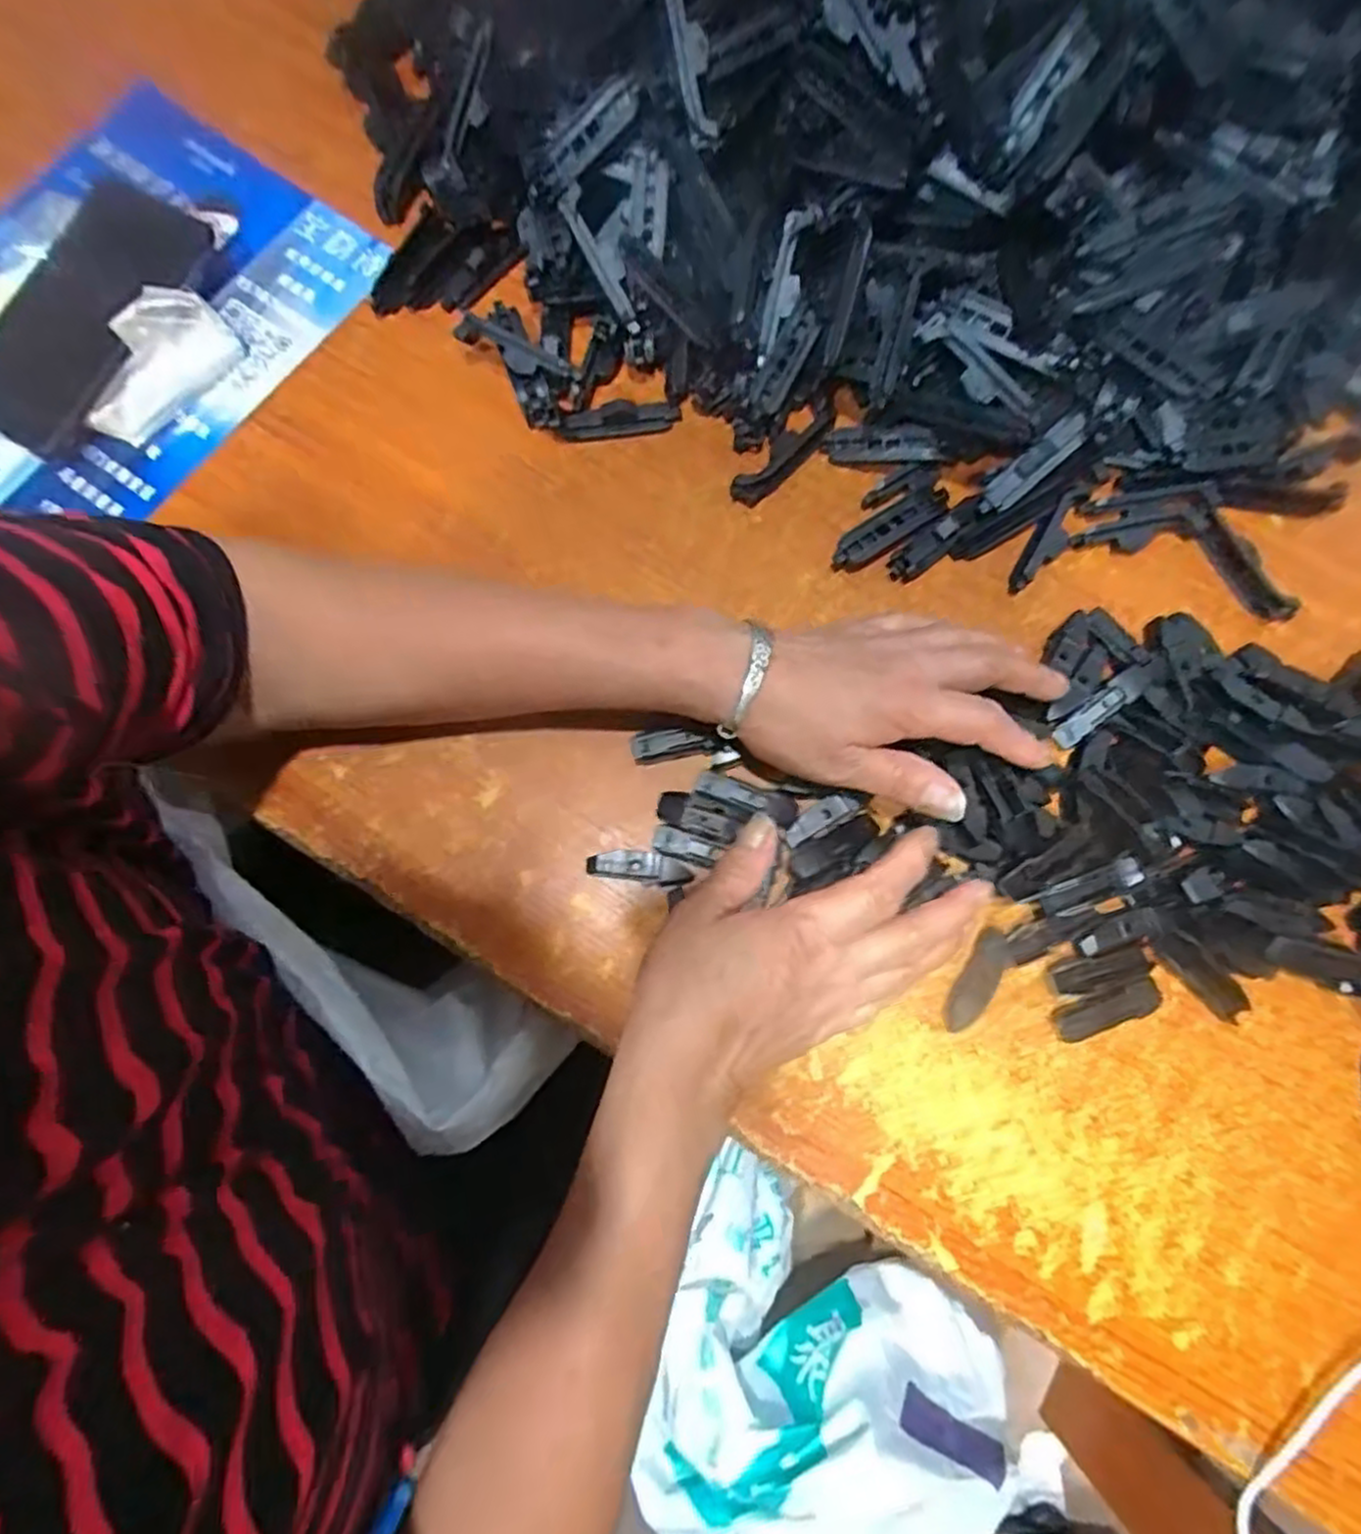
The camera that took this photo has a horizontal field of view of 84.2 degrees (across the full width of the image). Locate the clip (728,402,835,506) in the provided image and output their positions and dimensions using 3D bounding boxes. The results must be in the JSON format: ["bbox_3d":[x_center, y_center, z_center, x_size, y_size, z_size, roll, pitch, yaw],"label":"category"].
[{"bbox_3d":[0.060,-0.178,0.422,0.020,0.013,0.081,39,79,8],"label":"clip"}]

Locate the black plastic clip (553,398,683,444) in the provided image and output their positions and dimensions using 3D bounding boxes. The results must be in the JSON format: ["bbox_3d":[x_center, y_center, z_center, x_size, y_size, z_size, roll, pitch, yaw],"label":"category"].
[{"bbox_3d":[-0.036,-0.197,0.428,0.069,0.010,0.017,-7,77,-3],"label":"black plastic clip"}]

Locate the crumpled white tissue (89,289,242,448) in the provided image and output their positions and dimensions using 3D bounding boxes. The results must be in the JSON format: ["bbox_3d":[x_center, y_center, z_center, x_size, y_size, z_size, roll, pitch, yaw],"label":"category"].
[{"bbox_3d":[-0.289,-0.221,0.411,0.087,0.038,0.033,-40,81,-9],"label":"crumpled white tissue"}]

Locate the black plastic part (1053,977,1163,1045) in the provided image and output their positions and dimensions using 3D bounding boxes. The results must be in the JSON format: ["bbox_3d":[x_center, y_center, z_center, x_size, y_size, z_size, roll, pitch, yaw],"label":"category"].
[{"bbox_3d":[0.202,0.115,0.356,0.048,0.011,0.015,-25,78,6],"label":"black plastic part"}]

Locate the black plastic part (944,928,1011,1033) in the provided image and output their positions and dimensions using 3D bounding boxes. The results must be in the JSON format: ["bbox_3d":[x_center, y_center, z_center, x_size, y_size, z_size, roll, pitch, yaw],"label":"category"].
[{"bbox_3d":[0.143,0.102,0.359,0.019,0.010,0.053,29,78,6],"label":"black plastic part"}]

